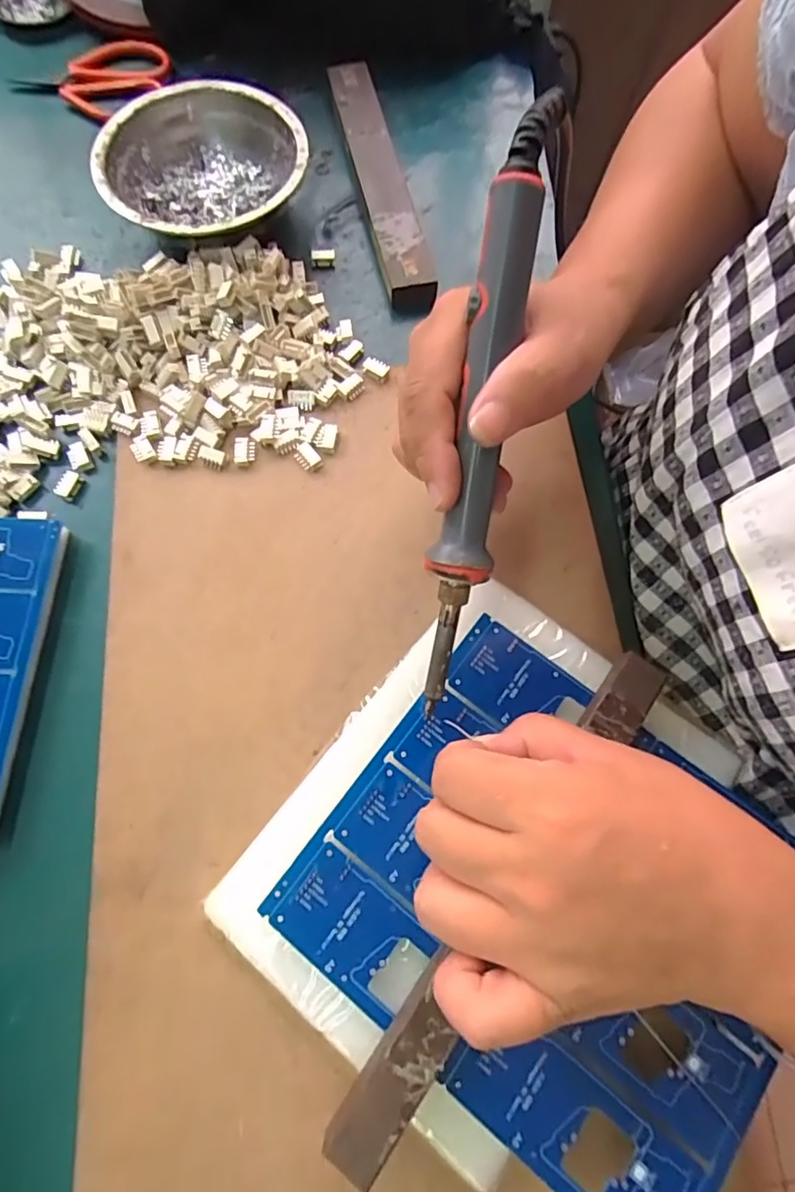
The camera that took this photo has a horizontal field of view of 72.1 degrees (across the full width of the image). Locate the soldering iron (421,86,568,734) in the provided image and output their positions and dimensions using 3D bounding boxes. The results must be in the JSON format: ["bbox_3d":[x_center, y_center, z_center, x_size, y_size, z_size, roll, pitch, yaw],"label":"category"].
[{"bbox_3d":[0.030,-0.058,0.207,0.021,0.023,0.222,7,108,0],"label":"soldering iron"}]

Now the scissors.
[{"bbox_3d":[-0.217,-0.367,0.389,0.108,0.016,0.047,-20,74,-8],"label":"scissors"}]

